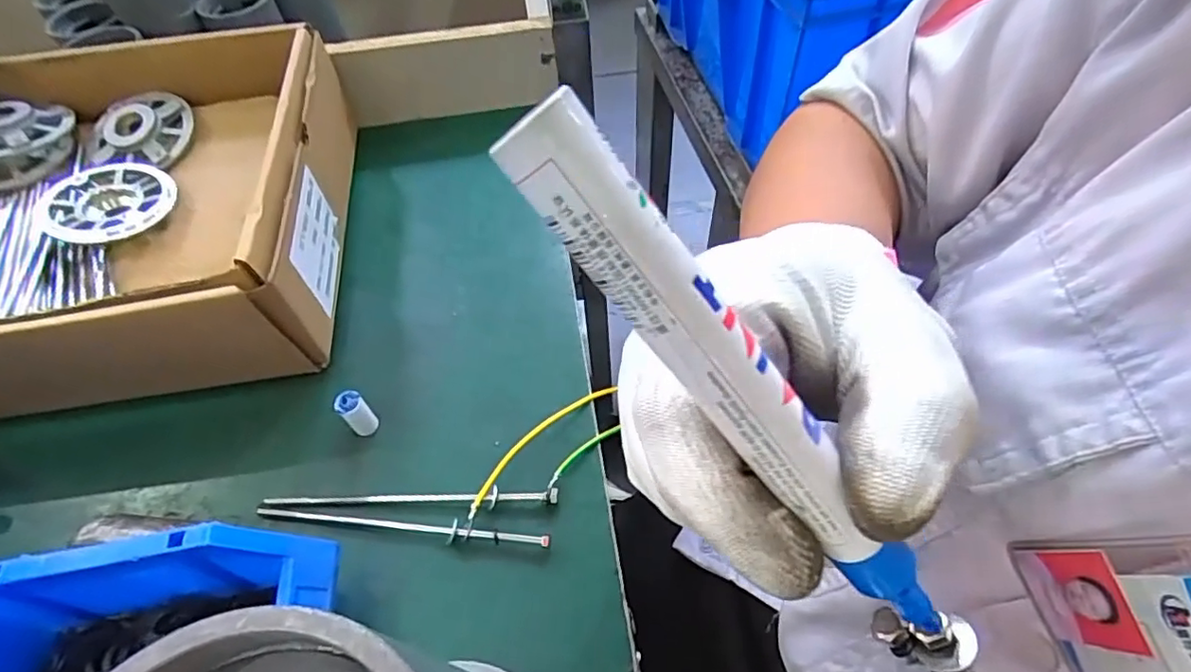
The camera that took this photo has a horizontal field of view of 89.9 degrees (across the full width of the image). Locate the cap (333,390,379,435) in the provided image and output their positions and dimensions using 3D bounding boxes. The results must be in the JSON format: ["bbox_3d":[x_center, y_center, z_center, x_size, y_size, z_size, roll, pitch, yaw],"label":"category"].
[{"bbox_3d":[-0.138,0.045,0.345,0.015,0.030,0.014,-1,54,2],"label":"cap"}]

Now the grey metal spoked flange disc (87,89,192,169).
[{"bbox_3d":[-0.336,-0.152,0.439,0.072,0.022,0.071,-1,54,2],"label":"grey metal spoked flange disc"}]

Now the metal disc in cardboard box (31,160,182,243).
[{"bbox_3d":[-0.335,-0.094,0.409,0.067,0.013,0.078,34,58,16],"label":"metal disc in cardboard box"}]

